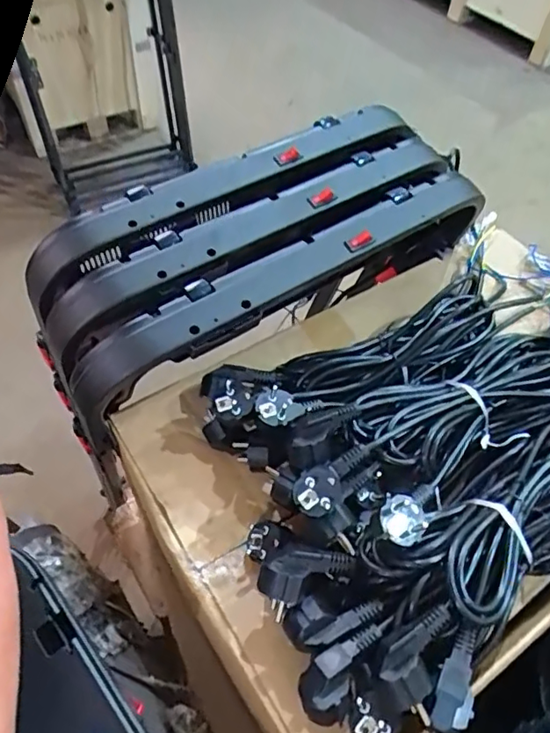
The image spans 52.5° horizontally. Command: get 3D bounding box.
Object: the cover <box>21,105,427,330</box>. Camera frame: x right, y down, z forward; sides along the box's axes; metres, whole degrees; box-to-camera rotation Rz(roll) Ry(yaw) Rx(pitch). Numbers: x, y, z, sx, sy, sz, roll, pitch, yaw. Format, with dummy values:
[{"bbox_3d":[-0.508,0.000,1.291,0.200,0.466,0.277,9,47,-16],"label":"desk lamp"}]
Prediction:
[{"bbox_3d":[-0.044,-0.184,0.602,0.474,0.078,0.080,-29,62,-22],"label":"cover"}]

